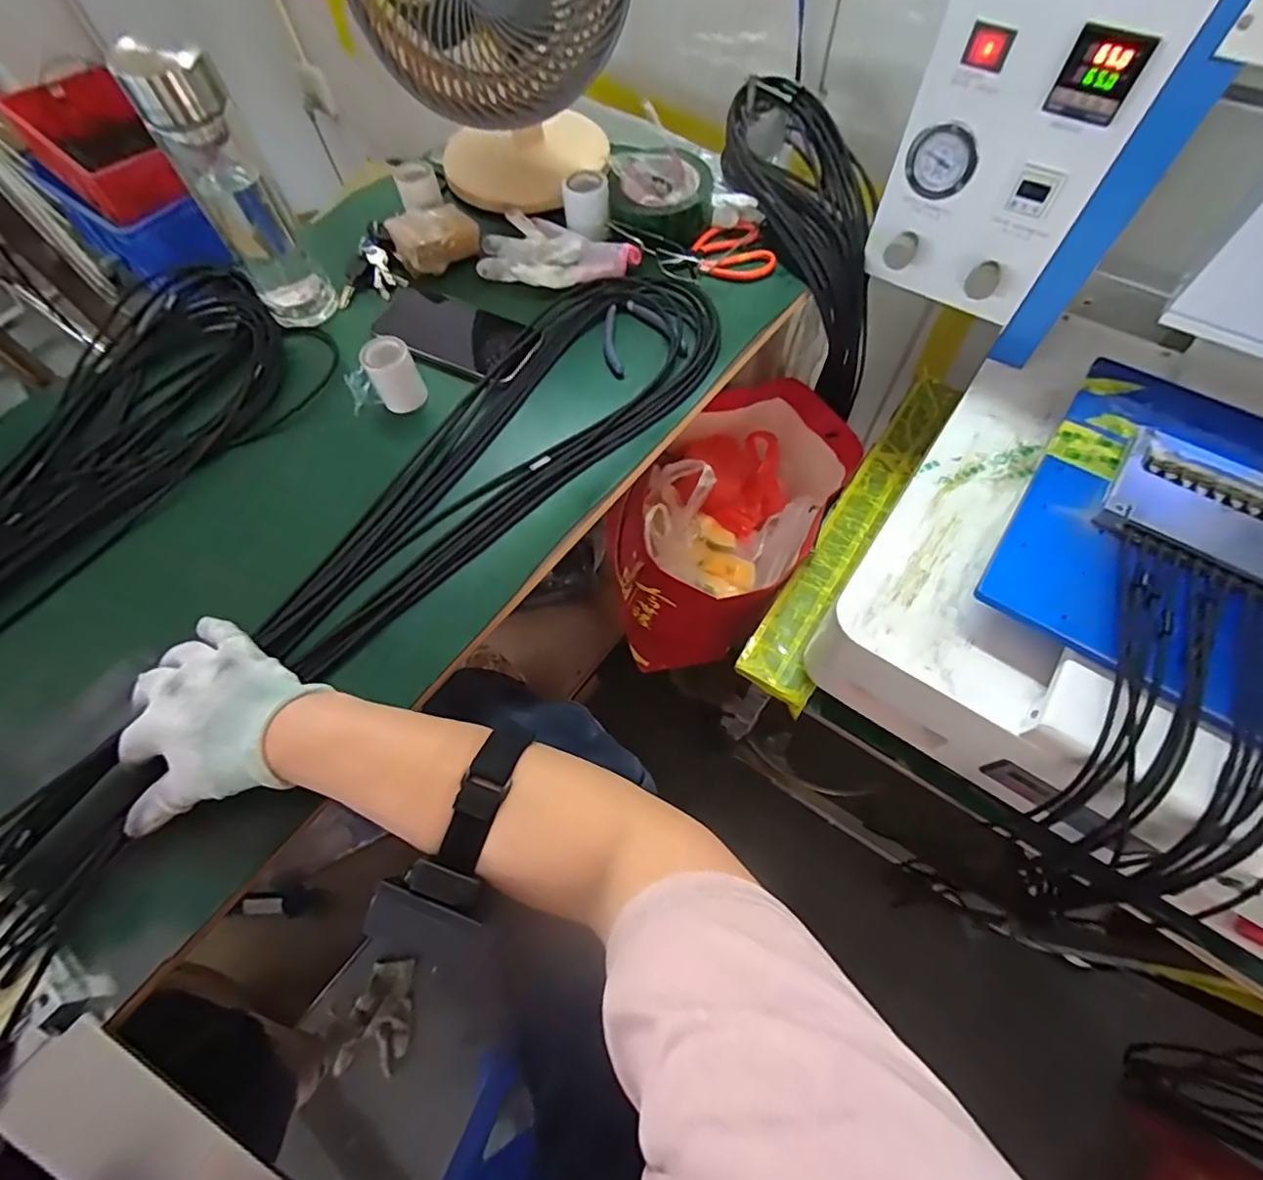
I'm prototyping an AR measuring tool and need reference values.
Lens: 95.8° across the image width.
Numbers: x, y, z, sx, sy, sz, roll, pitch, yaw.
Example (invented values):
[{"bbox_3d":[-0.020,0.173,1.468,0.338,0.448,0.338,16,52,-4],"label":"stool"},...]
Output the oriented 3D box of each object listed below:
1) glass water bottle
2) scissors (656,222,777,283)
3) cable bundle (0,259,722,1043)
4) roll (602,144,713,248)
[{"bbox_3d":[-0.345,-0.346,0.499,0.065,0.203,0.071,-35,67,-14],"label":"glass water bottle"},{"bbox_3d":[0.085,-0.345,0.590,0.110,0.025,0.075,-22,64,-8],"label":"scissors"},{"bbox_3d":[-0.187,-0.021,0.436,0.147,0.031,0.743,35,69,18],"label":"cable bundle"},{"bbox_3d":[0.029,-0.410,0.581,0.105,0.049,0.110,1,63,3],"label":"roll"}]

